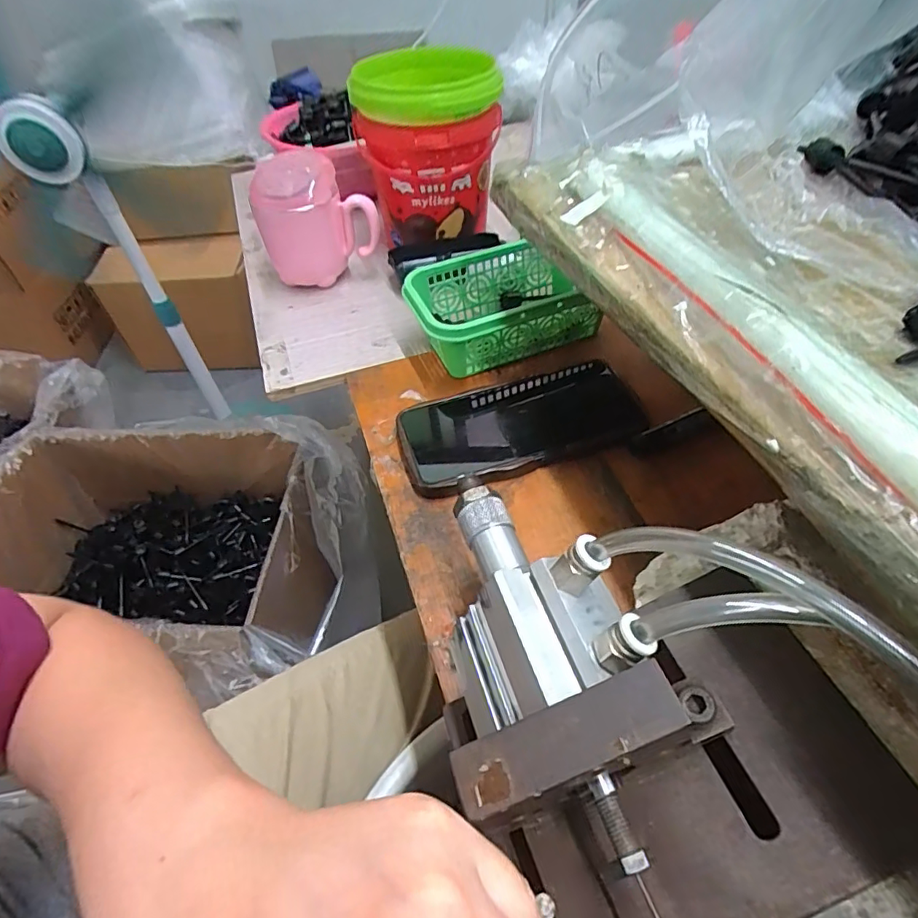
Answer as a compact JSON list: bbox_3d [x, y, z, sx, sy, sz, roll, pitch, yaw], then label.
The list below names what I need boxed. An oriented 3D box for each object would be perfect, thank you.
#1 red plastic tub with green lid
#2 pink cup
[{"bbox_3d":[-0.032,-0.297,0.493,0.124,0.142,0.121,-10,49,-5],"label":"red plastic tub with green lid"},{"bbox_3d":[-0.135,-0.222,0.492,0.098,0.104,0.069,-22,51,-15],"label":"pink cup"}]

